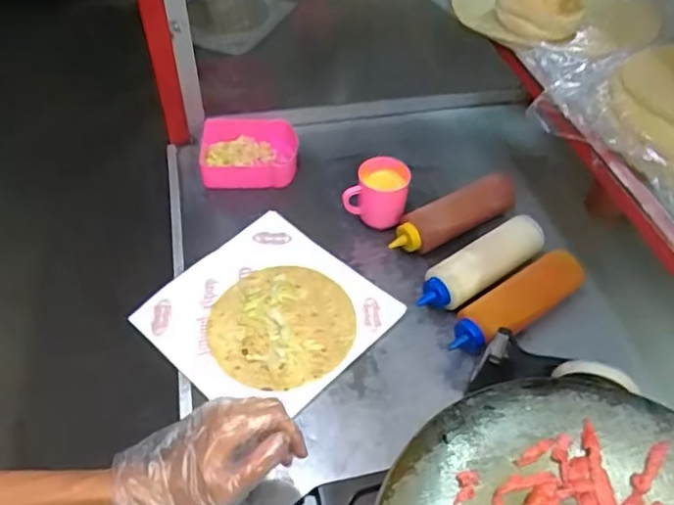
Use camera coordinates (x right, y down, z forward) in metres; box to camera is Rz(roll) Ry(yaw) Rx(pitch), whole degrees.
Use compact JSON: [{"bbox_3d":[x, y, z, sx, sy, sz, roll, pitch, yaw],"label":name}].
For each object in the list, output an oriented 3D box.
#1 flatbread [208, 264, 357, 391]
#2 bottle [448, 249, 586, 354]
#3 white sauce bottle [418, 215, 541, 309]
[{"bbox_3d":[-0.064,0.088,0.720,0.164,0.014,0.186,30,54,24],"label":"flatbread"},{"bbox_3d":[0.229,0.062,0.725,0.212,0.056,0.060,-27,53,-23],"label":"bottle"},{"bbox_3d":[0.189,0.018,0.762,0.190,0.060,0.058,-29,54,-25],"label":"white sauce bottle"}]

